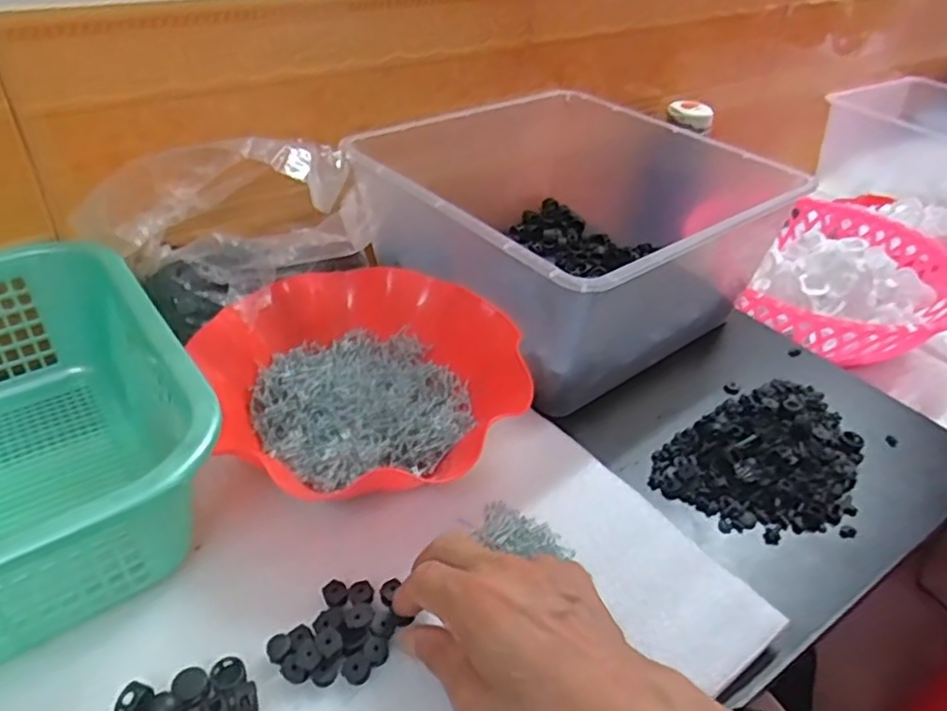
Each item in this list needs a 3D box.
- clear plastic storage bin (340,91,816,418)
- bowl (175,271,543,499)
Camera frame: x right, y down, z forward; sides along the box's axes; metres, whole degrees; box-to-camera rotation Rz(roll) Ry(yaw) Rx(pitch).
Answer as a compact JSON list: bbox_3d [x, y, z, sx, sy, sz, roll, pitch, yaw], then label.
[{"bbox_3d":[0.069,-0.122,0.623,0.325,0.139,0.311,34,47,31],"label":"clear plastic storage bin"},{"bbox_3d":[-0.080,0.018,0.483,0.221,0.060,0.196,-3,40,-9],"label":"bowl"}]

